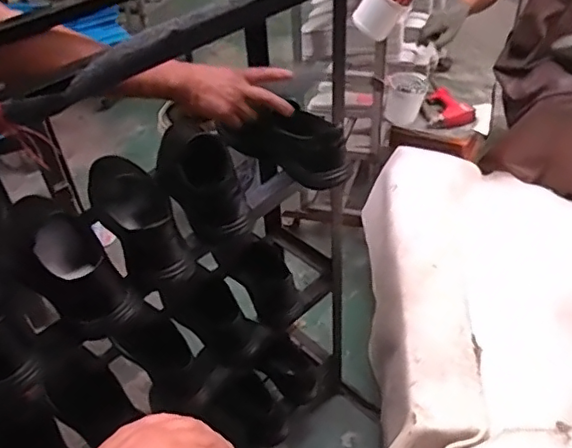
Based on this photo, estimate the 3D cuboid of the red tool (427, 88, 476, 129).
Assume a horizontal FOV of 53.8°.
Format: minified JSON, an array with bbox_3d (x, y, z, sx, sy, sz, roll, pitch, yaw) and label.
[{"bbox_3d":[0.491,-0.355,1.709,0.134,0.046,0.179,-1,40,5],"label":"red tool"}]

